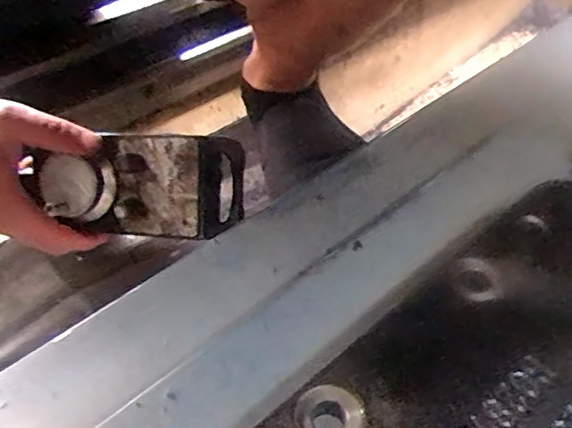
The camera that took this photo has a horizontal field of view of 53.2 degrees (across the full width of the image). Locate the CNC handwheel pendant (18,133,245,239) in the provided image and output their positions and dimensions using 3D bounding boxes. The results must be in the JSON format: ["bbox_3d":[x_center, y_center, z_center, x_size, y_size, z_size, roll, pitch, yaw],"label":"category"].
[{"bbox_3d":[-0.107,-0.020,0.410,0.152,0.070,0.040,0,6,4],"label":"CNC handwheel pendant"}]

